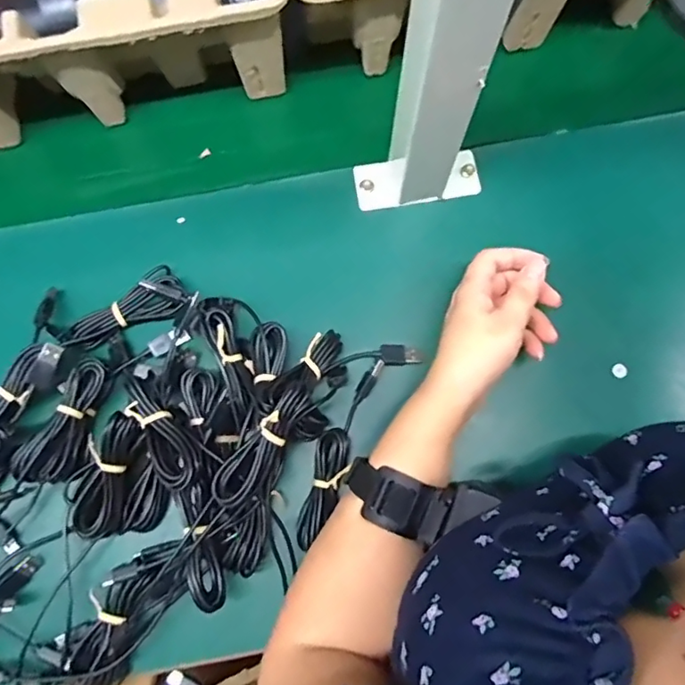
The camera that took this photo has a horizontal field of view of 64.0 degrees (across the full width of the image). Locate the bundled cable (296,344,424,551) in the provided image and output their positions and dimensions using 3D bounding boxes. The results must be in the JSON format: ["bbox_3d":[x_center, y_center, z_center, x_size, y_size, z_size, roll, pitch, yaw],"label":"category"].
[{"bbox_3d":[0.006,0.069,0.402,0.033,0.019,0.161,30,79,9],"label":"bundled cable"}]

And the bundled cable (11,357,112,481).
[{"bbox_3d":[-0.193,0.057,0.390,0.032,0.025,0.088,32,80,9],"label":"bundled cable"}]

